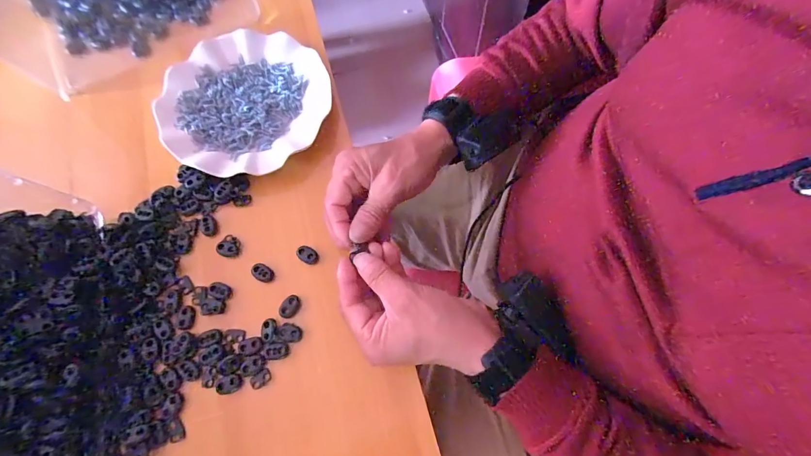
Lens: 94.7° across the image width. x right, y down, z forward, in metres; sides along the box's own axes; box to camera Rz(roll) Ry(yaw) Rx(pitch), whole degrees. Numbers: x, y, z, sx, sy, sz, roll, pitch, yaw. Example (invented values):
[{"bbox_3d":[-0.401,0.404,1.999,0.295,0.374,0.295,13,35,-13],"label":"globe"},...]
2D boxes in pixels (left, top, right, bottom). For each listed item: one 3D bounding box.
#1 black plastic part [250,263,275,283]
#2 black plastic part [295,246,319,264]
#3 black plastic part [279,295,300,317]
[{"bbox_3d":[-0.138,0.043,0.359,0.022,0.007,0.015,28,73,11],"label":"black plastic part"},{"bbox_3d":[-0.096,0.026,0.365,0.020,0.008,0.015,28,73,11],"label":"black plastic part"},{"bbox_3d":[-0.109,0.074,0.351,0.015,0.004,0.021,21,71,9],"label":"black plastic part"}]

